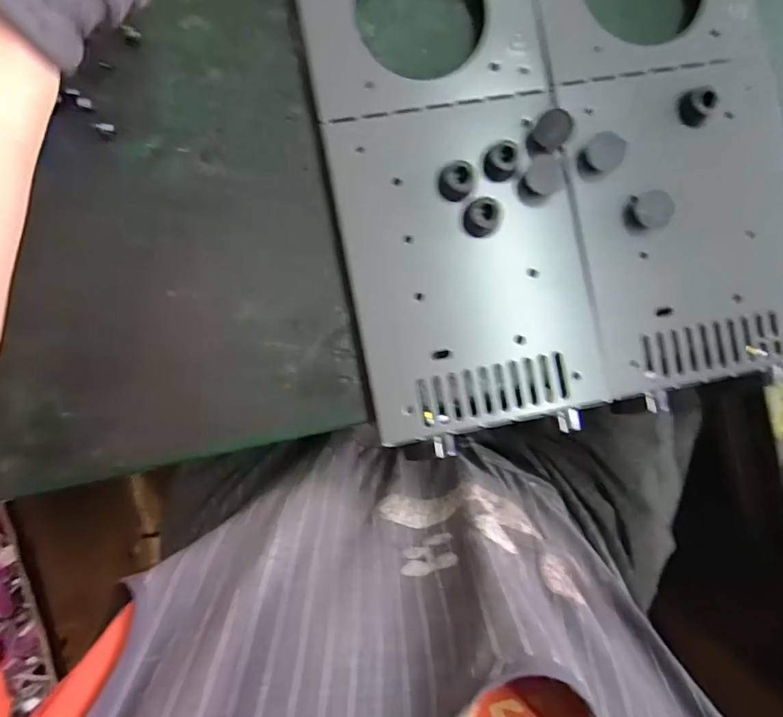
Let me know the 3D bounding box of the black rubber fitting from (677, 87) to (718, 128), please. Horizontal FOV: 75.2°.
[{"bbox_3d":[0.196,-0.162,0.325,0.020,0.011,0.023,-14,90,-3],"label":"black rubber fitting"}]

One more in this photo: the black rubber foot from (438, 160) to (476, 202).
[{"bbox_3d":[0.040,-0.110,0.315,0.021,0.012,0.021,0,90,-3],"label":"black rubber foot"}]

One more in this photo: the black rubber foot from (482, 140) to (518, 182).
[{"bbox_3d":[0.069,-0.124,0.318,0.021,0.011,0.022,0,90,-3],"label":"black rubber foot"}]

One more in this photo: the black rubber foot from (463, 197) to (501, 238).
[{"bbox_3d":[0.056,-0.087,0.316,0.022,0.013,0.021,0,90,-3],"label":"black rubber foot"}]

